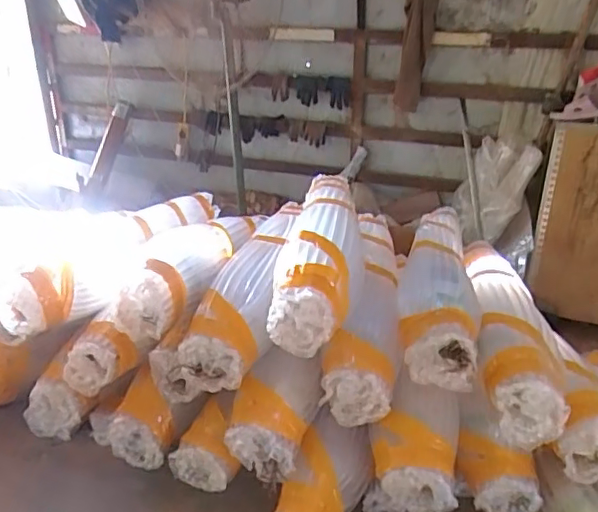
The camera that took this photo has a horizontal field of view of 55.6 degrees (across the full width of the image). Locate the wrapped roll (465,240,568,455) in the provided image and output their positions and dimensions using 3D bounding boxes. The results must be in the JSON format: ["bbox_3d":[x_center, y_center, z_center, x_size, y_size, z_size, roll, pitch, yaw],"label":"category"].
[{"bbox_3d":[0.466,0.158,1.248,0.177,0.184,0.542,6,26,10],"label":"wrapped roll"}]

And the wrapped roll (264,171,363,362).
[{"bbox_3d":[0.058,-0.013,1.303,0.170,0.181,0.618,4,26,7],"label":"wrapped roll"}]

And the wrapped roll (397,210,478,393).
[{"bbox_3d":[0.302,0.068,1.285,0.184,0.180,0.575,5,26,8],"label":"wrapped roll"}]

